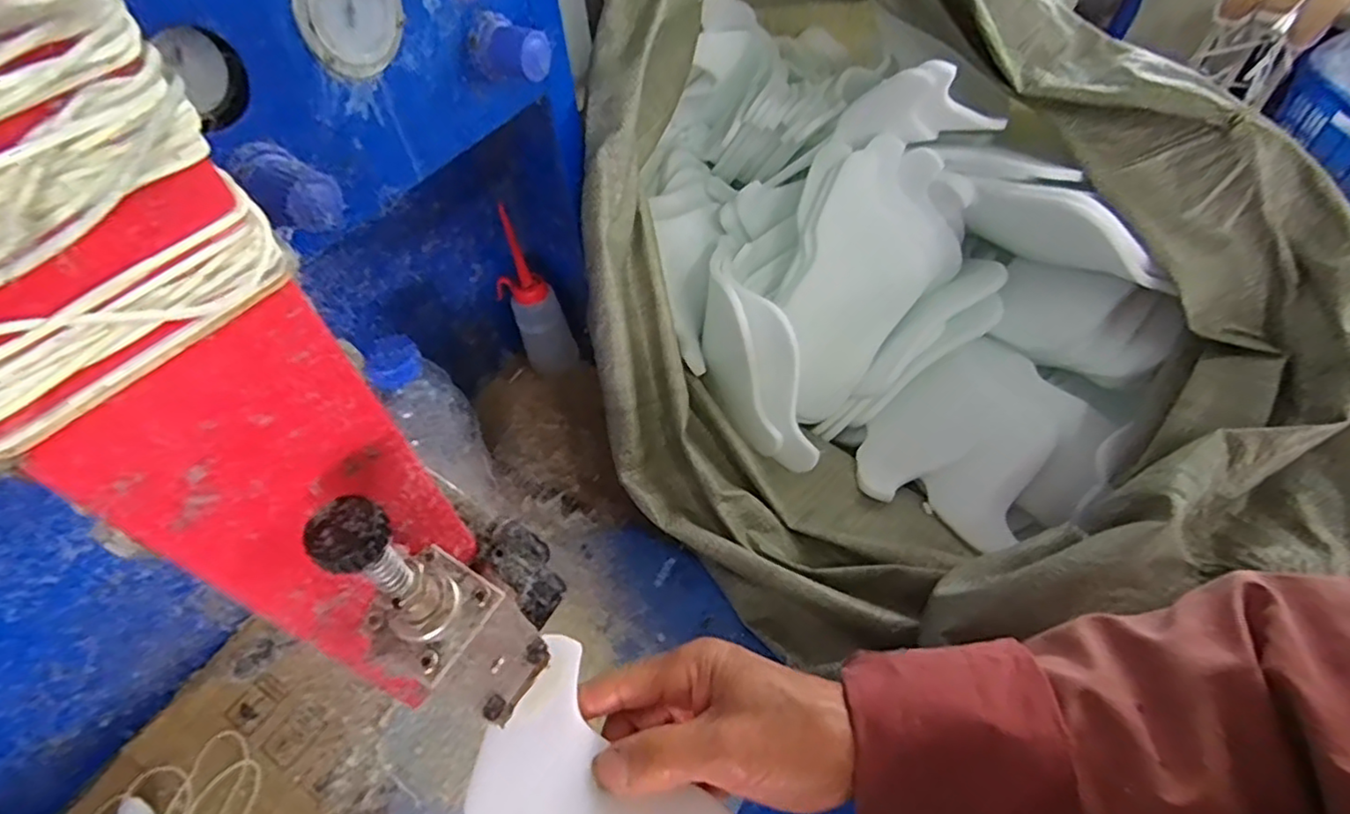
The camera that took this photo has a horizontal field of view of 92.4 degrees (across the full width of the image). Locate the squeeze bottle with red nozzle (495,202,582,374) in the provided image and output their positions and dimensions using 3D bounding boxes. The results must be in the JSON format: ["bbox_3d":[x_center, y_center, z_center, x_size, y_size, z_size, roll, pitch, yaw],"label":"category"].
[{"bbox_3d":[-0.136,-0.101,0.627,0.061,0.177,0.043,-12,53,-7],"label":"squeeze bottle with red nozzle"}]

